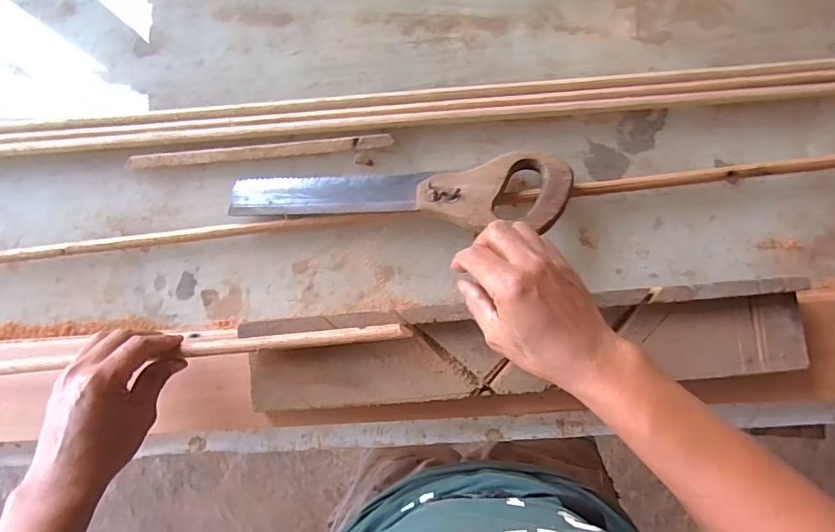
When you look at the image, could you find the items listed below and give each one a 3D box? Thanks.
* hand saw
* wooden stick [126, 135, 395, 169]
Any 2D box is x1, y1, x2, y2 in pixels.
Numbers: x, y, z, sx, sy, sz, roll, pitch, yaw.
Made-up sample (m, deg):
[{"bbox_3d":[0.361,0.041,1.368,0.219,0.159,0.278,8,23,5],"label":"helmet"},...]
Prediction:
[{"bbox_3d":[-0.022,-0.084,0.507,0.345,0.014,0.085,3,66,10],"label":"hand saw"},{"bbox_3d":[-0.172,-0.127,0.524,0.287,0.011,0.017,-4,85,1],"label":"wooden stick"}]

